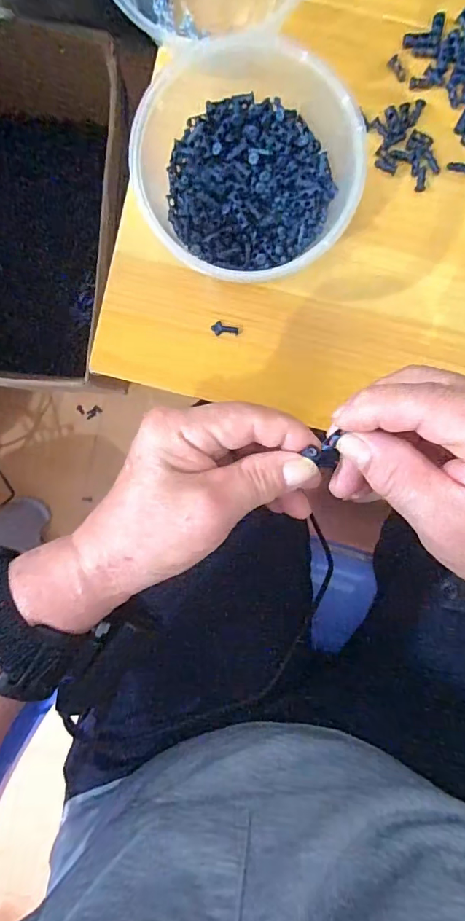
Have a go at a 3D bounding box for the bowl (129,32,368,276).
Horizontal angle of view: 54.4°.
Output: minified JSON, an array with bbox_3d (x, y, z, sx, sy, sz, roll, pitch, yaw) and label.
[{"bbox_3d":[0.005,-0.190,0.303,0.152,0.054,0.135,31,96,-3],"label":"bowl"}]

